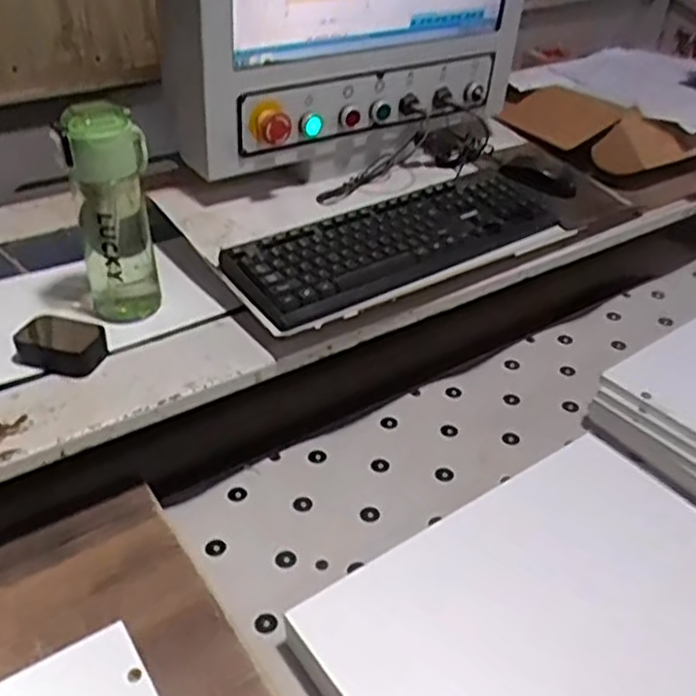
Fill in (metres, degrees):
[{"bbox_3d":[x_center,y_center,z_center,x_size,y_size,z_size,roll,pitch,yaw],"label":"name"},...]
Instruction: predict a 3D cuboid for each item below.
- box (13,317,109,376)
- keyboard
[{"bbox_3d":[-0.291,-0.004,0.753,0.079,0.033,0.061,8,37,9],"label":"box"},{"bbox_3d":[0.070,-0.134,0.906,0.445,0.044,0.159,-22,42,-27],"label":"keyboard"}]

